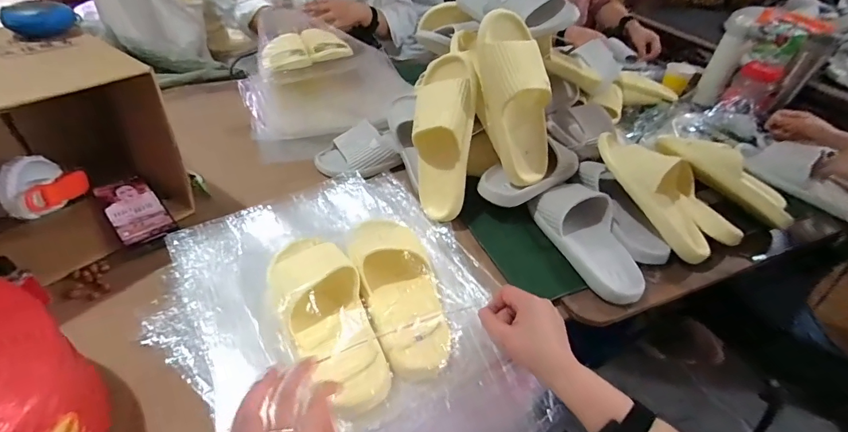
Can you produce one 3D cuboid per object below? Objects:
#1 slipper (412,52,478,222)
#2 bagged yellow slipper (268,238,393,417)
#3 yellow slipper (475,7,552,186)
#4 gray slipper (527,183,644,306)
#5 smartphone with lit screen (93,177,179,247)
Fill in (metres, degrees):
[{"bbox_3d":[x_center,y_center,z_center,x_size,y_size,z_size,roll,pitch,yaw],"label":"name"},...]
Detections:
[{"bbox_3d":[0.031,-0.127,0.678,0.098,0.270,0.072,3,9,-1],"label":"slipper"},{"bbox_3d":[-0.118,0.103,0.490,0.094,0.063,0.256,-19,47,-24],"label":"bagged yellow slipper"},{"bbox_3d":[0.148,-0.185,0.661,0.089,0.262,0.070,-21,16,-26],"label":"yellow slipper"},{"bbox_3d":[0.266,0.027,0.643,0.104,0.062,0.224,-13,43,-18],"label":"gray slipper"},{"bbox_3d":[-0.463,-0.012,0.658,0.072,0.006,0.144,-29,63,-36],"label":"smartphone with lit screen"}]

